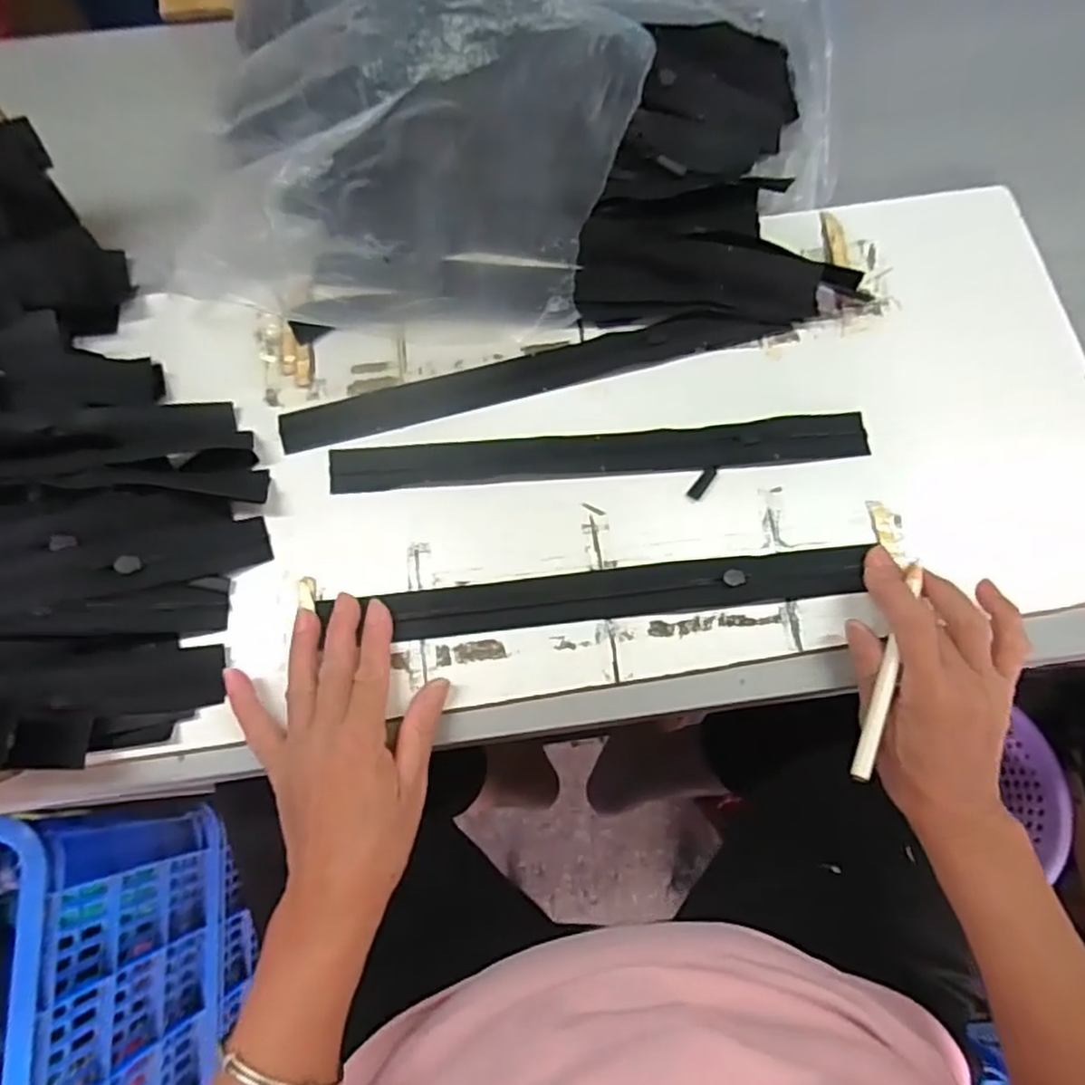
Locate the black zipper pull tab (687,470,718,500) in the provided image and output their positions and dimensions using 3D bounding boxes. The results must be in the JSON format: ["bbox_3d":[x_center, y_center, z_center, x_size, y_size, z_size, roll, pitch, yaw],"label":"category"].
[{"bbox_3d":[0.105,-0.039,0.460,0.008,0.004,0.025,36,76,11],"label":"black zipper pull tab"}]

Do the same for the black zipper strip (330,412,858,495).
[{"bbox_3d":[0.039,-0.059,0.464,0.350,0.005,0.029,-4,72,-1],"label":"black zipper strip"}]

